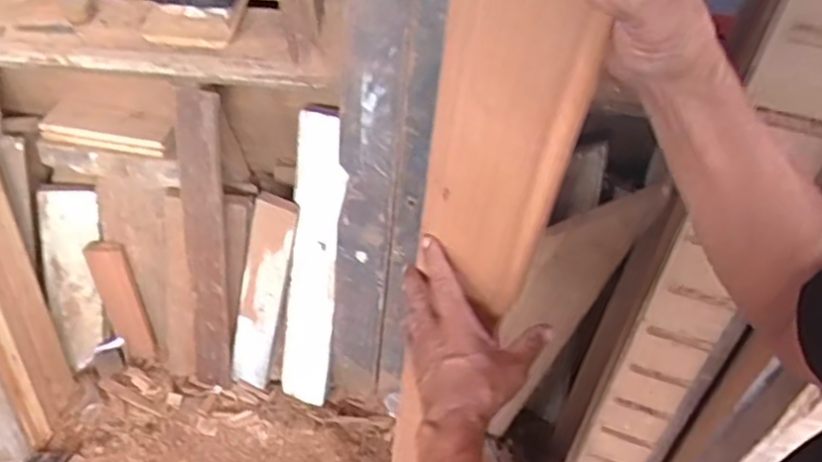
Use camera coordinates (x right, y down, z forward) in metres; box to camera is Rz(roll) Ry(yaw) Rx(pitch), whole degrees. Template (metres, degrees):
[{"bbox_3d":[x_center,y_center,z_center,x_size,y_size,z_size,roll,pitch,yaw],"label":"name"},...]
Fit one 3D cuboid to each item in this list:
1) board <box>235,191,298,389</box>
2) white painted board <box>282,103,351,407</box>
[{"bbox_3d":[-0.320,0.146,1.426,0.087,0.499,0.022,10,32,-9],"label":"board"},{"bbox_3d":[-0.200,0.071,1.384,0.111,0.669,0.047,13,29,9],"label":"white painted board"}]

